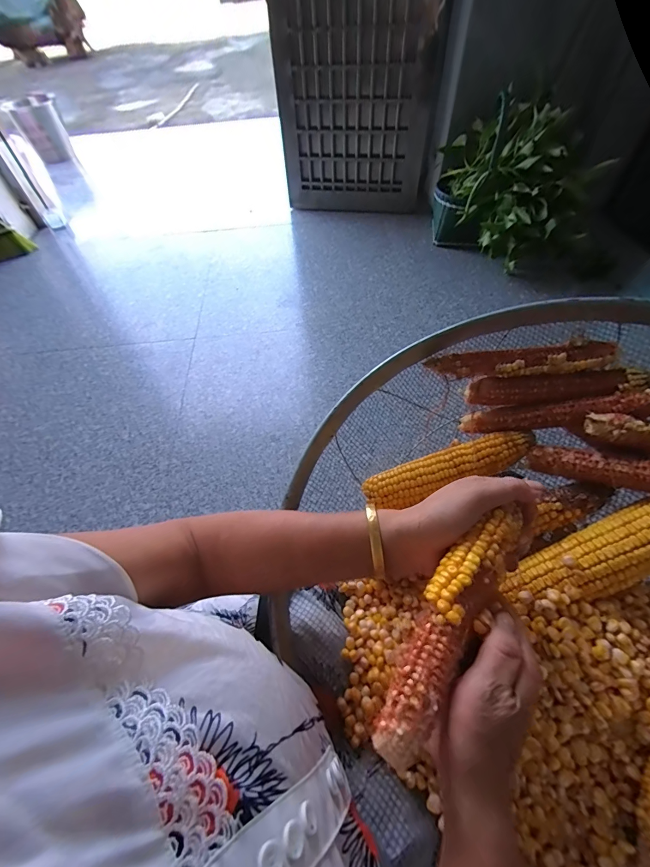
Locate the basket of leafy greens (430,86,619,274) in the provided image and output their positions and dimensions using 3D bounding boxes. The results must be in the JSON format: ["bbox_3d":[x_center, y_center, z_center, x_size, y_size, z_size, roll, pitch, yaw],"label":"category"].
[{"bbox_3d":[0.618,-0.855,1.217,0.449,0.366,0.409,16,56,13],"label":"basket of leafy greens"}]

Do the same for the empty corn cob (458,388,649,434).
[{"bbox_3d":[0.232,-0.019,0.369,0.172,0.019,0.023,-9,52,35],"label":"empty corn cob"}]

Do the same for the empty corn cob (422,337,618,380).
[{"bbox_3d":[0.201,-0.077,0.376,0.173,0.021,0.026,-1,57,20],"label":"empty corn cob"}]

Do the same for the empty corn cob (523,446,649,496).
[{"bbox_3d":[0.289,0.040,0.314,0.190,0.022,0.025,9,54,40],"label":"empty corn cob"}]

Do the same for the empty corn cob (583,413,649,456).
[{"bbox_3d":[0.309,0.007,0.318,0.131,0.022,0.023,11,55,11],"label":"empty corn cob"}]

